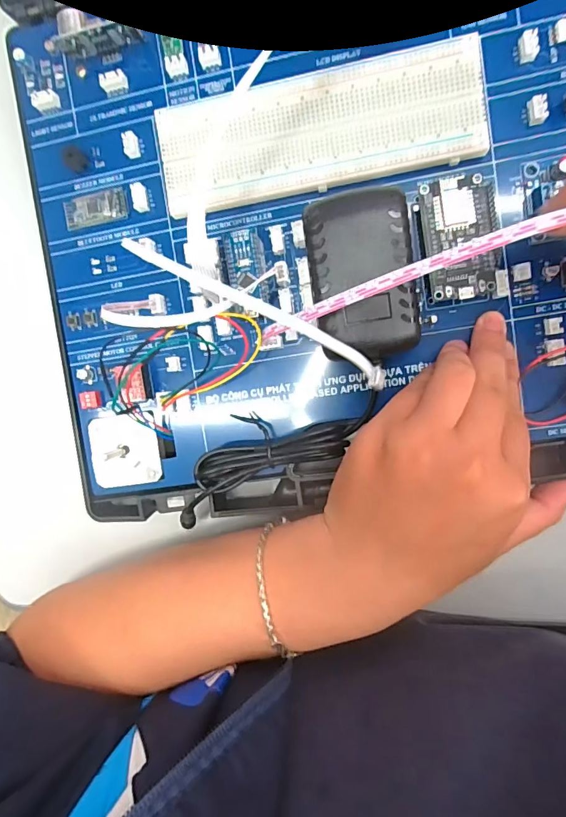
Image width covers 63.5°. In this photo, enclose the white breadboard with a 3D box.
[{"bbox_3d":[0.016,-0.141,0.233,0.162,0.007,0.055,-8,93,8],"label":"white breadboard"}]

